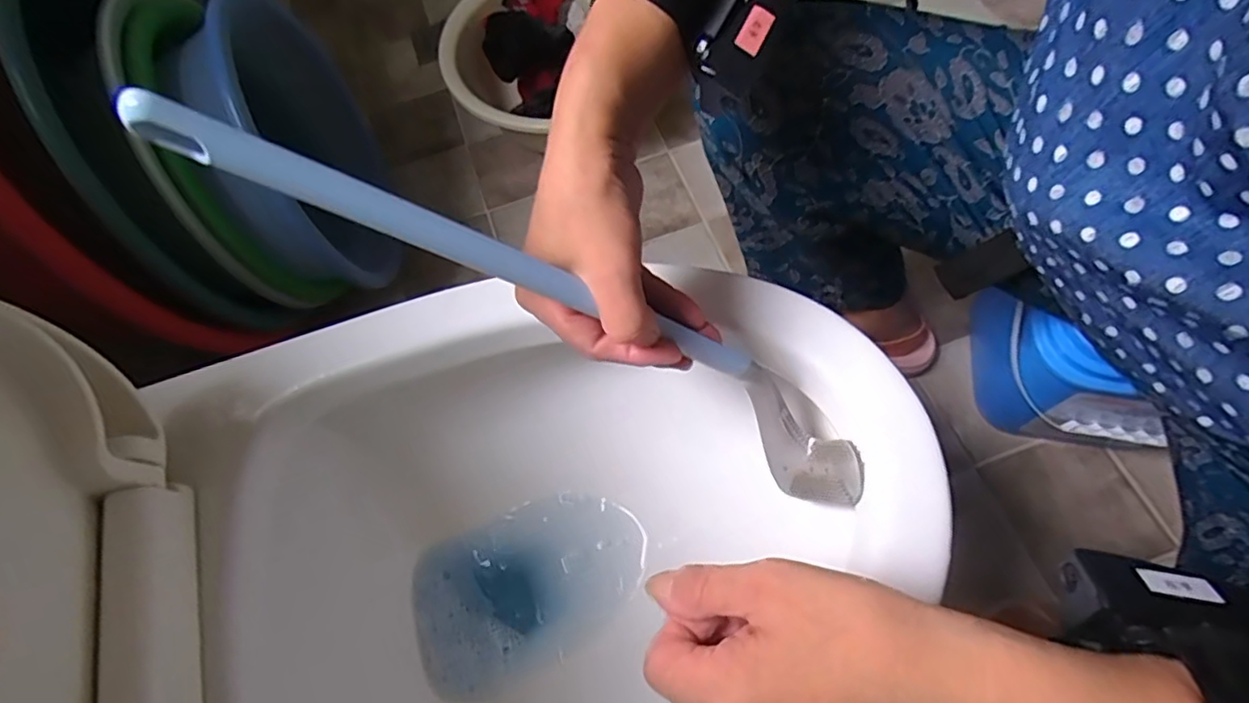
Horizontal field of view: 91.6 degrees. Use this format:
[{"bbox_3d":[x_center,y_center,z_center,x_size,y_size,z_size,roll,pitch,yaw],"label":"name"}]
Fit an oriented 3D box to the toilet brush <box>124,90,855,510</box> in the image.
[{"bbox_3d":[-0.012,-0.013,0.296,0.382,0.057,0.059,29,58,-31],"label":"toilet brush"}]

